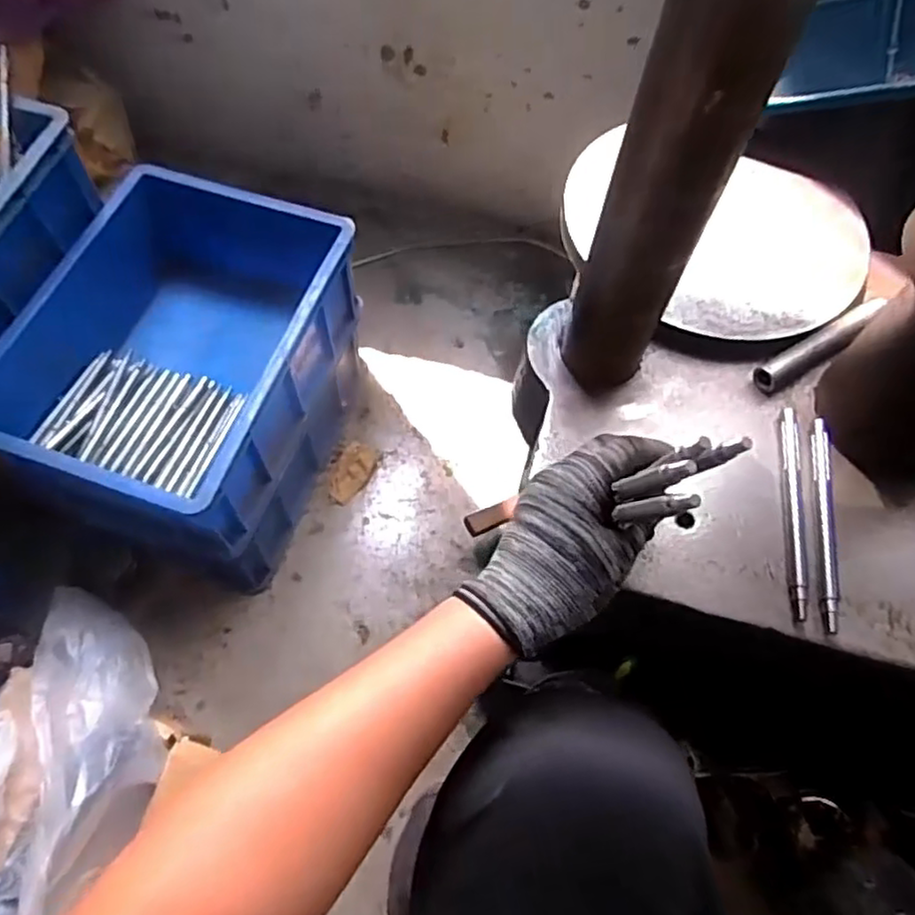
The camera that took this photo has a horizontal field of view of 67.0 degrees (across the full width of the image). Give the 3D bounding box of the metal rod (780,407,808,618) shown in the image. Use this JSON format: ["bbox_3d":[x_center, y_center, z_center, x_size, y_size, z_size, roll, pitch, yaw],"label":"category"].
[{"bbox_3d":[0.245,0.037,0.502,0.013,0.011,0.161,10,63,1],"label":"metal rod"}]

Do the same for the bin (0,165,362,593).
[{"bbox_3d":[-0.318,-0.098,0.873,0.305,0.262,0.418,21,63,8],"label":"bin"}]

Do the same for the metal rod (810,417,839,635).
[{"bbox_3d":[0.264,0.044,0.498,0.014,0.012,0.164,11,63,2],"label":"metal rod"}]

